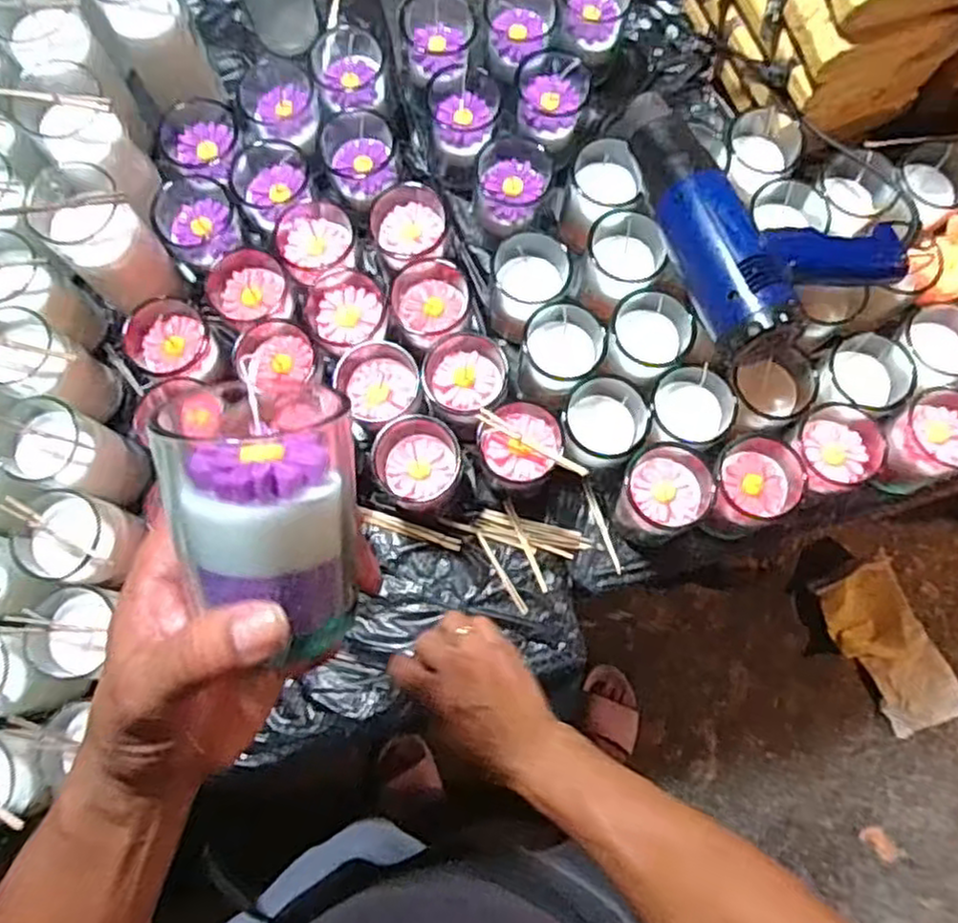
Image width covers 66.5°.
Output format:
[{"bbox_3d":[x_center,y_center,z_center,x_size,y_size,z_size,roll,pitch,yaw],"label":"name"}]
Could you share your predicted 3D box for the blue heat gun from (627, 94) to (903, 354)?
[{"bbox_3d":[0.224,-0.226,0.603,0.186,0.065,0.242,-28,78,-8],"label":"blue heat gun"}]

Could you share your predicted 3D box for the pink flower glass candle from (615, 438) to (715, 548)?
[{"bbox_3d":[0.156,0.030,0.633,0.075,0.073,0.079,24,77,5],"label":"pink flower glass candle"}]

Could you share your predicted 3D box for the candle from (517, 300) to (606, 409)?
[{"bbox_3d":[0.071,-0.090,0.651,0.068,0.092,0.068,0,76,-1],"label":"candle"}]

